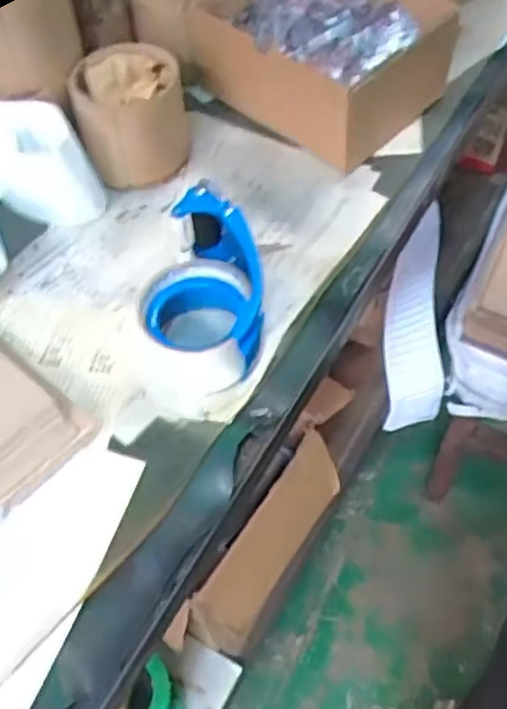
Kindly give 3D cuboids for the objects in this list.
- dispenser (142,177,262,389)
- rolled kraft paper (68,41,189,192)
[{"bbox_3d":[-0.039,-0.046,0.540,0.087,0.069,0.150,-5,56,0],"label":"dispenser"},{"bbox_3d":[-0.109,-0.211,0.639,0.090,0.097,0.096,-13,56,-5],"label":"rolled kraft paper"}]

